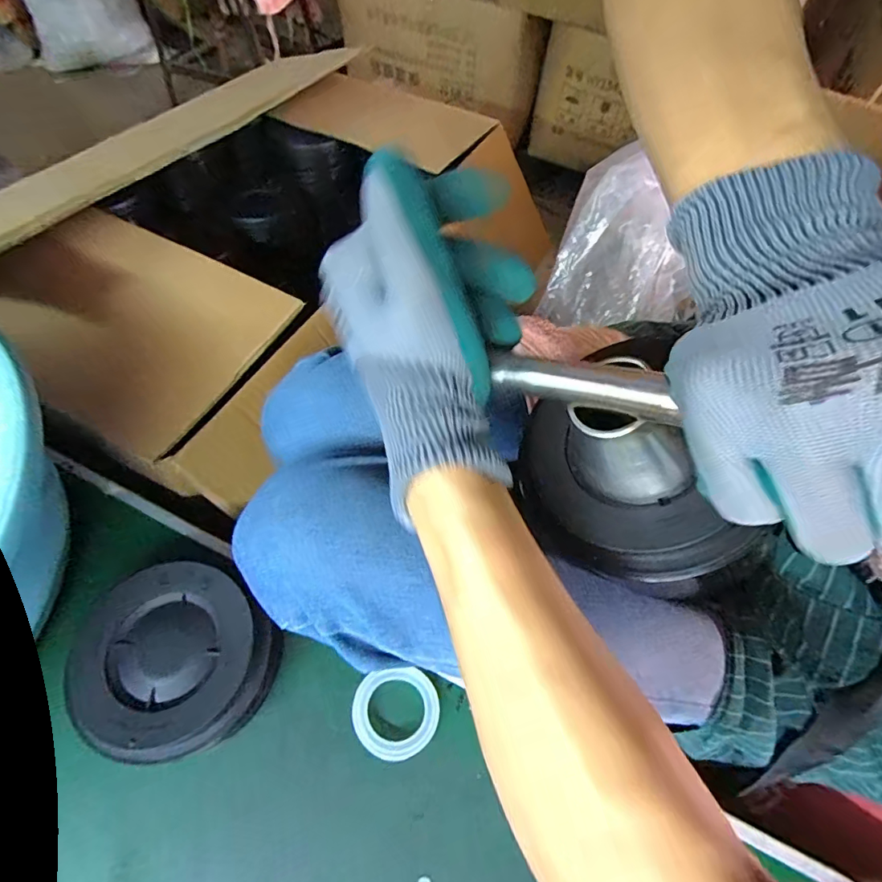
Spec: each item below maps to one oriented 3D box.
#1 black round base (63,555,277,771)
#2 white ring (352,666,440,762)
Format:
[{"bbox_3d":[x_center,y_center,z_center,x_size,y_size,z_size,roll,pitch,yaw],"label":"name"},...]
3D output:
[{"bbox_3d":[-0.173,0.144,0.326,0.113,0.044,0.116,1,63,-3],"label":"black round base"},{"bbox_3d":[-0.031,0.185,0.334,0.057,0.016,0.053,2,62,-3],"label":"white ring"}]

